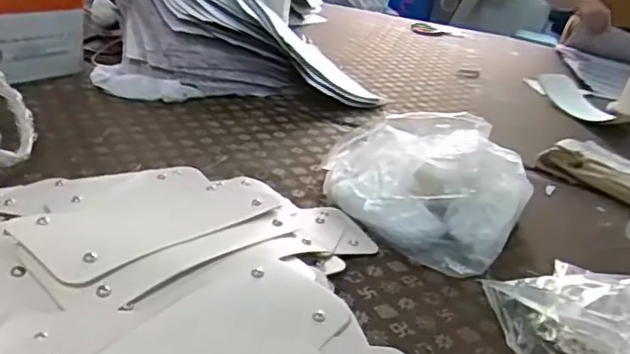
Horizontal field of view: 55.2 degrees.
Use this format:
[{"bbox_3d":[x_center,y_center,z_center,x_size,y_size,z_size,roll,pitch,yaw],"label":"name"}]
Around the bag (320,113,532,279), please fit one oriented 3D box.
[{"bbox_3d":[0.168,0.002,0.879,0.232,0.131,0.293,-11,35,-37],"label":"bag"}]

